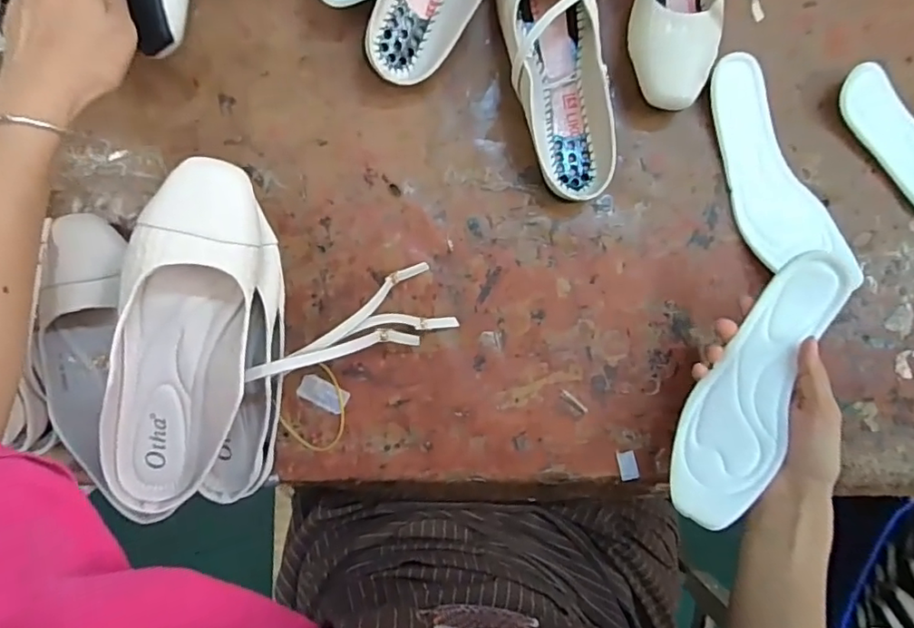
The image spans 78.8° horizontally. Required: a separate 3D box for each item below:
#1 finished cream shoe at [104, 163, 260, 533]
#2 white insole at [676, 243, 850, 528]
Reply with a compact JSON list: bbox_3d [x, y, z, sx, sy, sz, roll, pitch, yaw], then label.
[{"bbox_3d":[-0.182,0.018,0.369,0.088,0.048,0.238,8,88,-6],"label":"finished cream shoe"},{"bbox_3d":[0.223,0.052,0.423,0.068,0.022,0.214,25,86,38],"label":"white insole"}]

